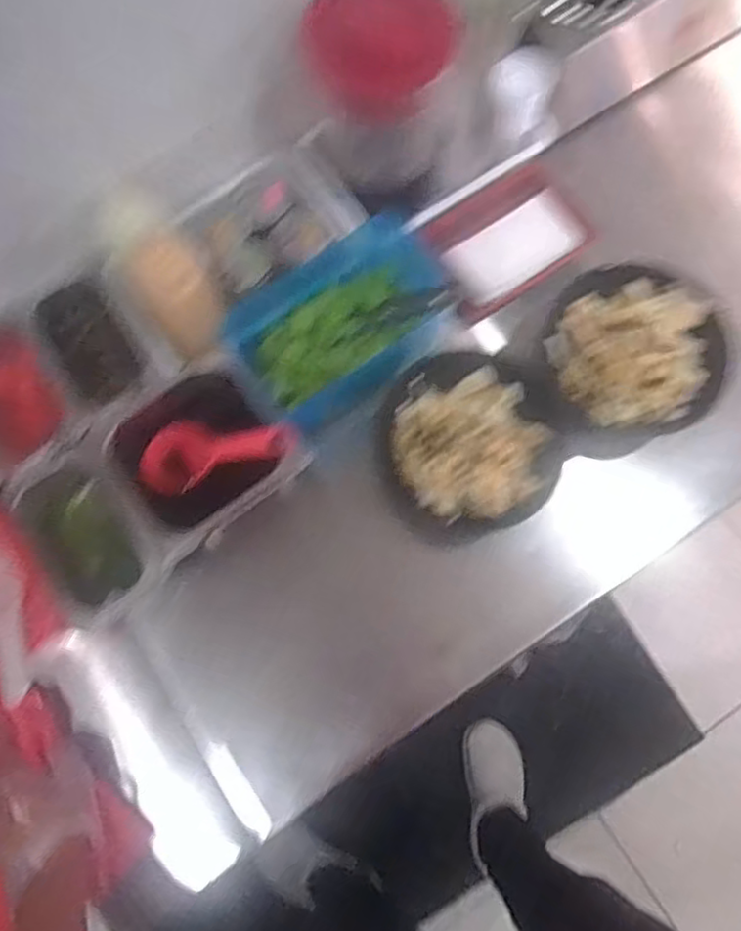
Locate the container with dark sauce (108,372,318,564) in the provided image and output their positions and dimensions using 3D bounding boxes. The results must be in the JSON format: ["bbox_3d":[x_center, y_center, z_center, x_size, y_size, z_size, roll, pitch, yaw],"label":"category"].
[{"bbox_3d":[-0.176,-0.003,0.683,0.175,0.078,0.158,-38,77,-8],"label":"container with dark sauce"}]

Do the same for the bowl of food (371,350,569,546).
[{"bbox_3d":[0.100,-0.023,0.671,0.172,0.093,0.181,0,75,2],"label":"bowl of food"}]

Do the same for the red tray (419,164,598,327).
[{"bbox_3d":[0.155,-0.255,0.741,0.184,0.021,0.115,-35,95,-13],"label":"red tray"}]

